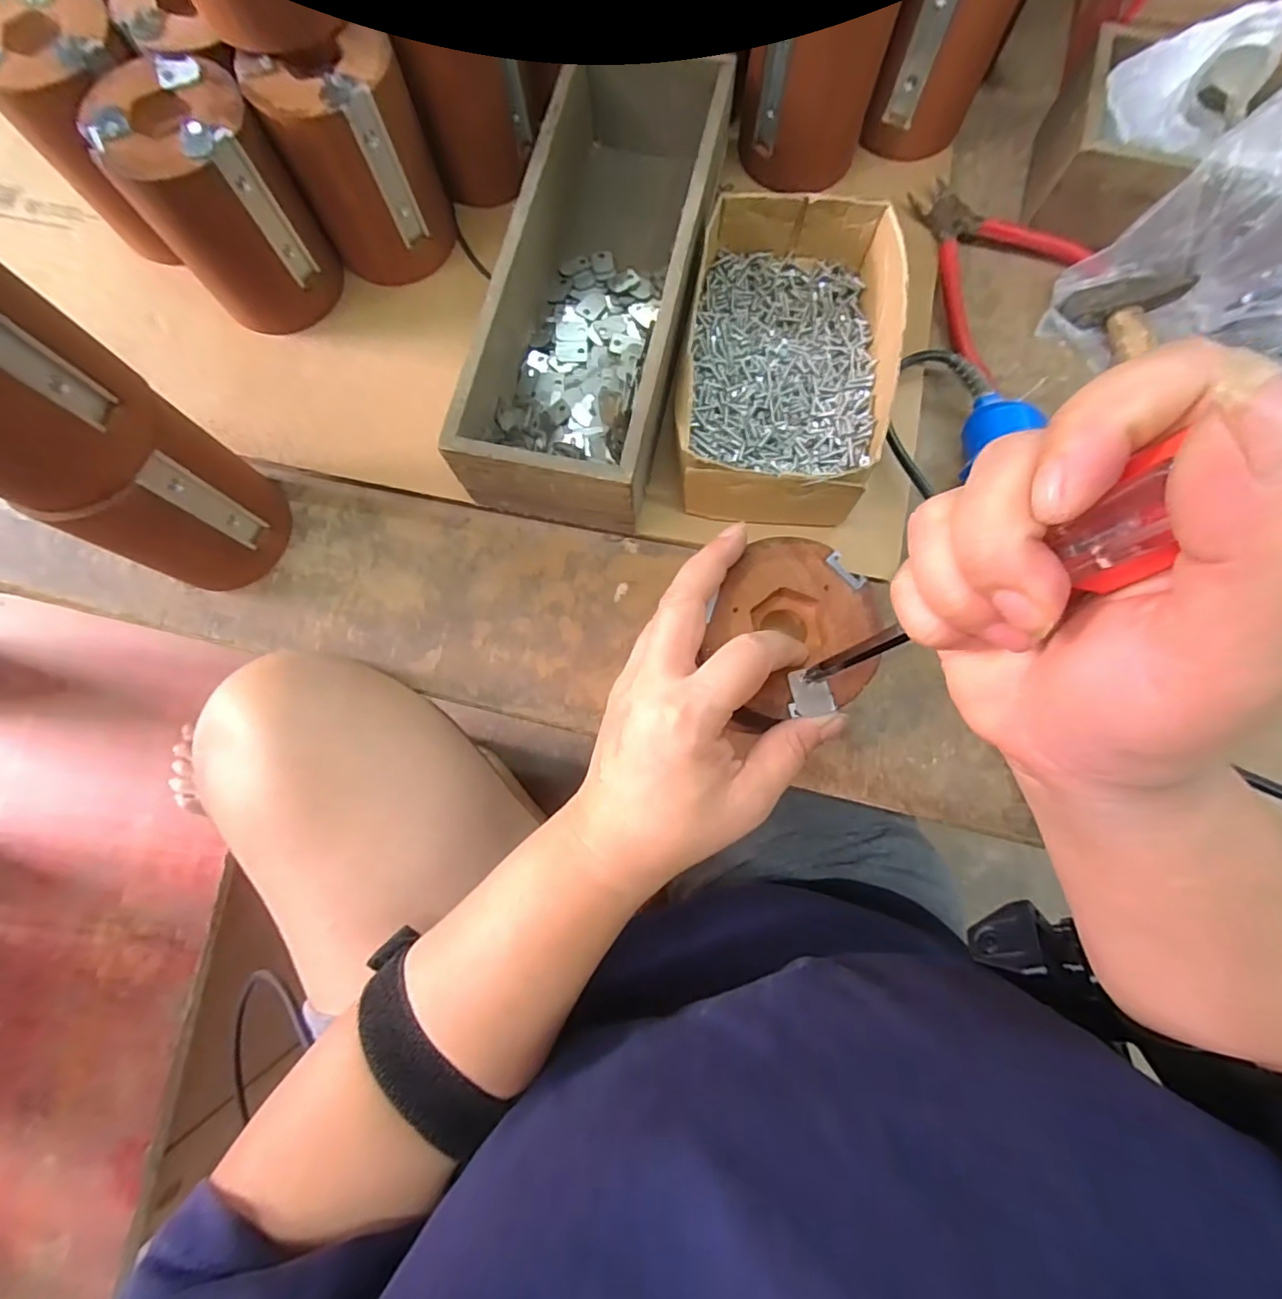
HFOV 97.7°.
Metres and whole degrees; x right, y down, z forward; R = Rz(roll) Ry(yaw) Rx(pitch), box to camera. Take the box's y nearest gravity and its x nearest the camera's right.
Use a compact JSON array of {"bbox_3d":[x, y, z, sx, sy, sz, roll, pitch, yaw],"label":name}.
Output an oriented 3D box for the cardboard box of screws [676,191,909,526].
[{"bbox_3d":[0.084,-0.163,0.327,0.116,0.057,0.199,8,79,2],"label":"cardboard box of screws"}]

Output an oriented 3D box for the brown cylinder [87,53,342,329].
[{"bbox_3d":[-0.235,-0.253,0.324,0.078,0.104,0.077,0,79,1],"label":"brown cylinder"}]

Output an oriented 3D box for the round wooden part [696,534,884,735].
[{"bbox_3d":[0.063,-0.004,0.240,0.069,0.015,0.079,33,83,6],"label":"round wooden part"}]

